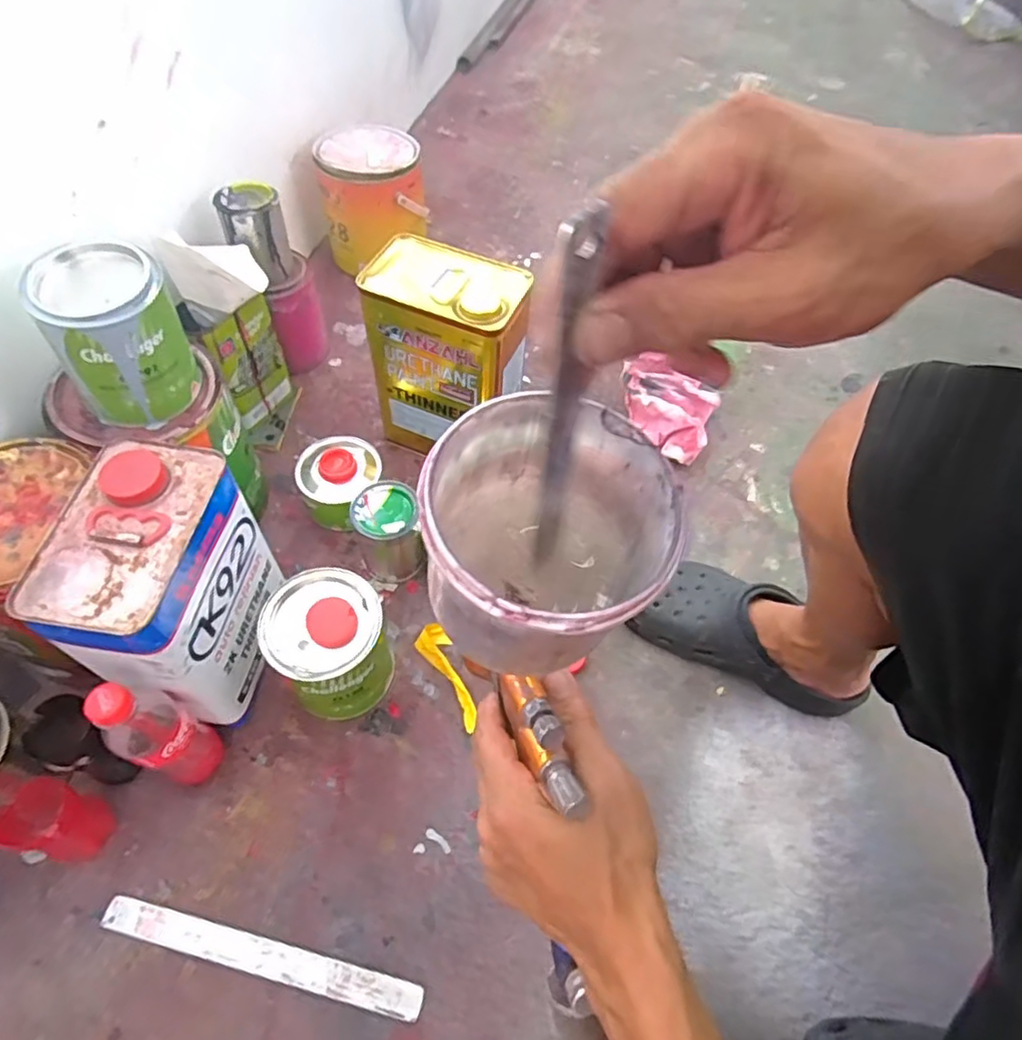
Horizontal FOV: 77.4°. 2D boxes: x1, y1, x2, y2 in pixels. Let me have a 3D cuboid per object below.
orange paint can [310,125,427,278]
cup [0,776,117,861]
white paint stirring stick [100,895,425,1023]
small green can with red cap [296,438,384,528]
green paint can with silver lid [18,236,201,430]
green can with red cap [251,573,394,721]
[{"bbox_3d":[-0.220,-0.520,1.021,0.159,0.140,0.153,-13,60,-11],"label":"orange paint can"},{"bbox_3d":[-0.392,0.264,0.561,0.059,0.095,0.054,2,58,-2],"label":"cup"},{"bbox_3d":[-0.216,0.377,0.552,0.283,0.004,0.027,13,52,5],"label":"white paint stirring stick"},{"bbox_3d":[-0.218,-0.045,0.807,0.093,0.083,0.109,23,59,12],"label":"small green can with red cap"},{"bbox_3d":[-0.361,-0.169,0.595,0.115,0.138,0.094,-34,66,-21],"label":"green paint can with silver lid"},{"bbox_3d":[-0.174,0.127,0.635,0.108,0.139,0.104,2,58,-2],"label":"green can with red cap"}]

